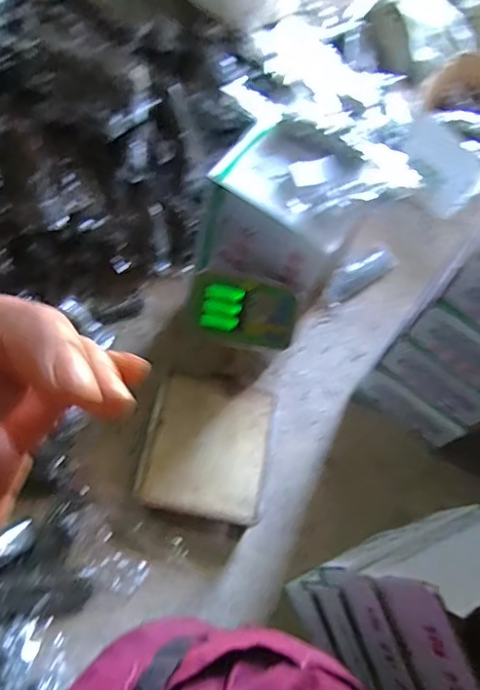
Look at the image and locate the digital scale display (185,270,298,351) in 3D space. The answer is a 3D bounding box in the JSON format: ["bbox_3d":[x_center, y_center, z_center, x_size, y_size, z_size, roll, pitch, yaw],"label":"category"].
[{"bbox_3d":[0.005,-0.070,1.202,0.232,0.149,0.033,10,21,-12],"label":"digital scale display"}]

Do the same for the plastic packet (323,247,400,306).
[{"bbox_3d":[0.354,-0.209,1.652,0.250,0.046,0.085,-34,90,-8],"label":"plastic packet"}]

